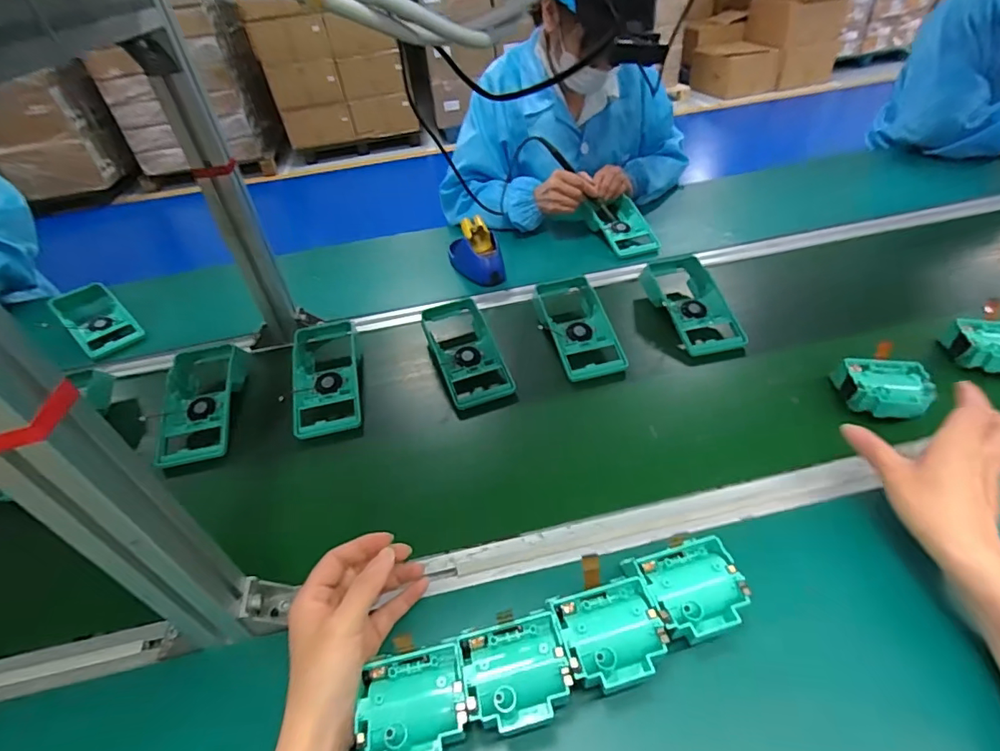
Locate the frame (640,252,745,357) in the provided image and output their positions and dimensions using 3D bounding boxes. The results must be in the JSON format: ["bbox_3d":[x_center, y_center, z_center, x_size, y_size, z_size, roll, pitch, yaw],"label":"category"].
[{"bbox_3d":[0.274,-0.106,0.707,0.103,0.042,0.189,-11,41,-5],"label":"frame"}]

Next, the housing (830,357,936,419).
[{"bbox_3d":[0.425,0.016,0.555,0.084,0.044,0.078,14,45,22],"label":"housing"}]

